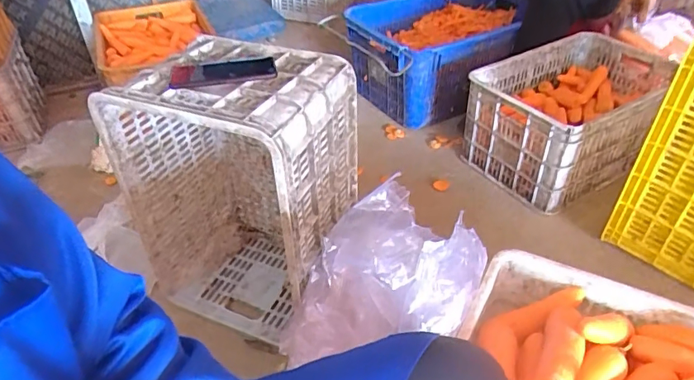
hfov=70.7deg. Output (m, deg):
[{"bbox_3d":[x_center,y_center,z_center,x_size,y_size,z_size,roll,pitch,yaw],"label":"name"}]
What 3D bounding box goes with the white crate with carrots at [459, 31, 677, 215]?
[{"bbox_3d":[0.634,-0.211,1.369,0.543,0.249,0.353,-23,43,-23],"label":"white crate with carrots"}]

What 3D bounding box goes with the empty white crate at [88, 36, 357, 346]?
[{"bbox_3d":[-0.193,0.007,0.941,0.349,0.494,0.275,13,42,18],"label":"empty white crate"}]

